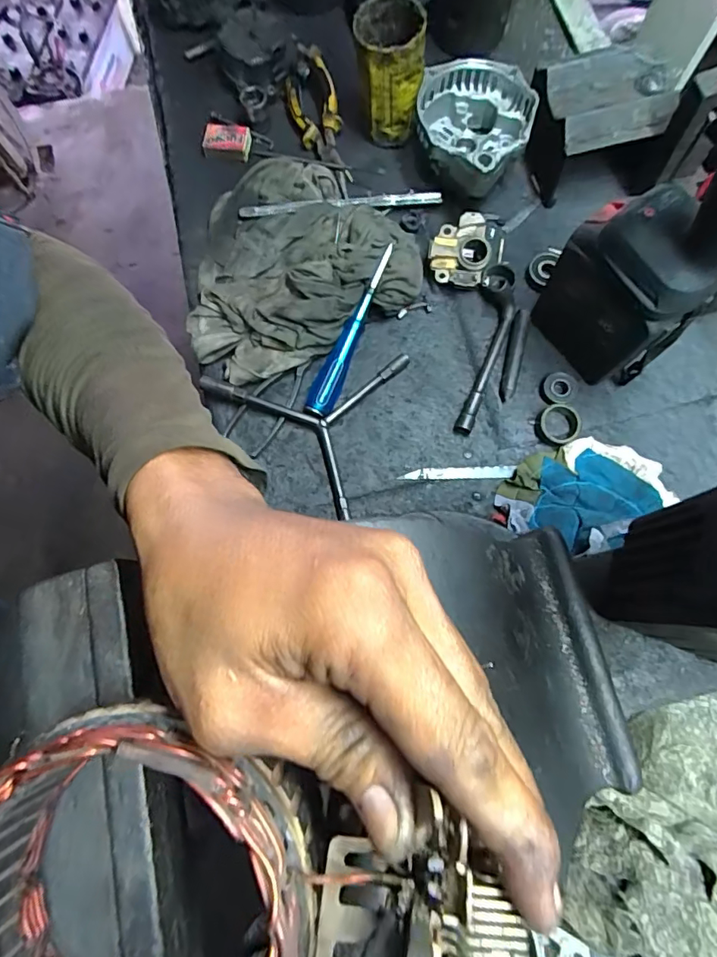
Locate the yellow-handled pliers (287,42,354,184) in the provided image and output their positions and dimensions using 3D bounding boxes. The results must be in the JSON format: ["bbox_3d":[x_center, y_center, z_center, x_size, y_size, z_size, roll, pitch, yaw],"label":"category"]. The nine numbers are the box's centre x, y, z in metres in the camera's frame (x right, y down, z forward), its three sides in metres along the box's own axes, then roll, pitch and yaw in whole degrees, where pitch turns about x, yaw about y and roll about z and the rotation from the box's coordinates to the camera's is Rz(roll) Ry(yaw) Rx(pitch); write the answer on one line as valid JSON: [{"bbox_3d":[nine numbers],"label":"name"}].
[{"bbox_3d":[-0.051,-0.437,0.593,0.053,0.027,0.180,-13,77,-2],"label":"yellow-handled pliers"}]

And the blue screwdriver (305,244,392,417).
[{"bbox_3d":[-0.009,-0.152,0.521,0.033,0.033,0.184,24,91,6],"label":"blue screwdriver"}]

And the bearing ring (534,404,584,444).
[{"bbox_3d":[0.200,-0.055,0.500,0.041,0.016,0.041,0,76,1],"label":"bearing ring"}]

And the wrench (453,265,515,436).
[{"bbox_3d":[0.136,-0.139,0.515,0.035,0.046,0.191,12,77,4],"label":"wrench"}]

